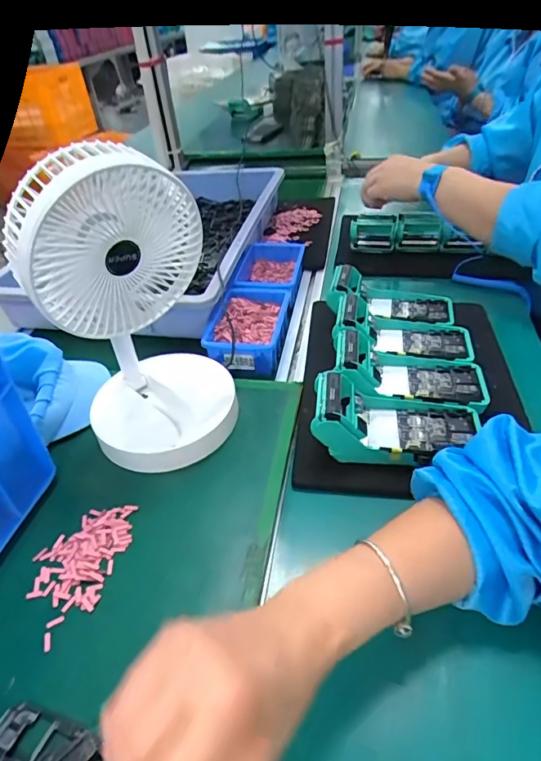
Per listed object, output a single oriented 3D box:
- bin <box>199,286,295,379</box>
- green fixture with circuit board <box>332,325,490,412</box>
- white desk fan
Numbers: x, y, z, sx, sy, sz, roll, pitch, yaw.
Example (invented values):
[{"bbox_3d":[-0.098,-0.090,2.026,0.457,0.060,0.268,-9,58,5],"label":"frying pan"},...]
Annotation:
[{"bbox_3d":[-0.028,-0.073,0.634,0.098,0.054,0.150,9,40,9],"label":"bin"},{"bbox_3d":[0.157,-0.016,0.511,0.169,0.049,0.080,1,41,7],"label":"green fixture with circuit board"},{"bbox_3d":[-0.117,-0.062,0.424,0.151,0.270,0.141,-1,40,-3],"label":"white desk fan"}]

